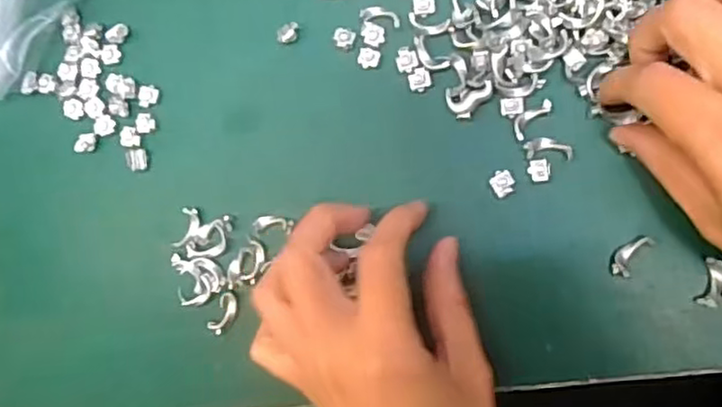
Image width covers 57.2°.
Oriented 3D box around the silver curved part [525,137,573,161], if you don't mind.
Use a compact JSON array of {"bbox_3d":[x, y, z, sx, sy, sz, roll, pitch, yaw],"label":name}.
[{"bbox_3d":[0.077,-0.022,0.271,0.019,0.004,0.009,3,90,10],"label":"silver curved part"}]

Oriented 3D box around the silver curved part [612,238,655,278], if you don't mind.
[{"bbox_3d":[0.108,0.021,0.264,0.009,0.004,0.019,34,95,8],"label":"silver curved part"}]

